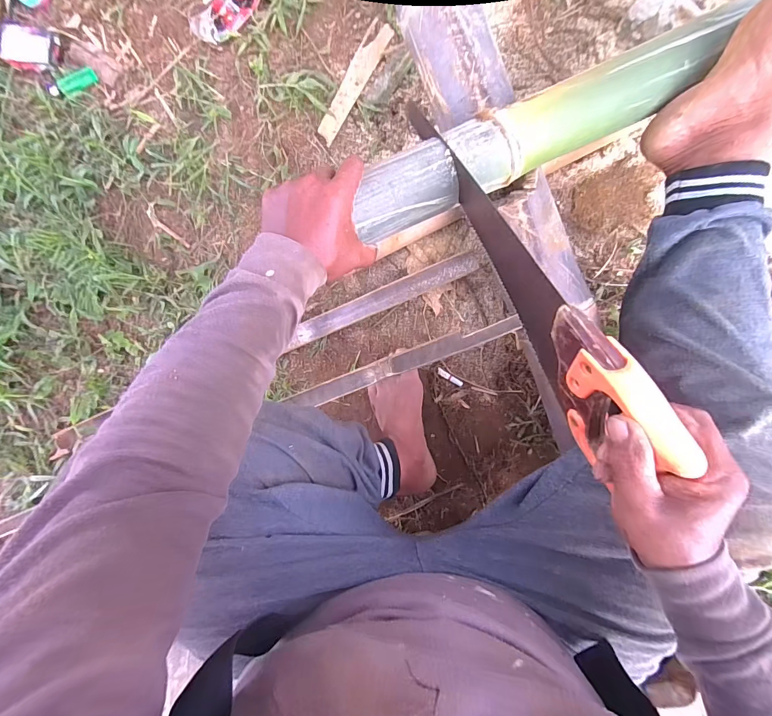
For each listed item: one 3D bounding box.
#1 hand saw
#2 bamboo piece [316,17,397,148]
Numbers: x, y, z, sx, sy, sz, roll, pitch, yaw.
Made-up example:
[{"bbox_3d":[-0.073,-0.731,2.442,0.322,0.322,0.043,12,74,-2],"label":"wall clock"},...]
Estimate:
[{"bbox_3d":[0.124,-0.090,0.357,0.042,0.097,0.426,-25,65,6],"label":"hand saw"},{"bbox_3d":[-0.051,-0.448,0.591,0.040,0.013,0.210,27,92,8],"label":"bamboo piece"}]

